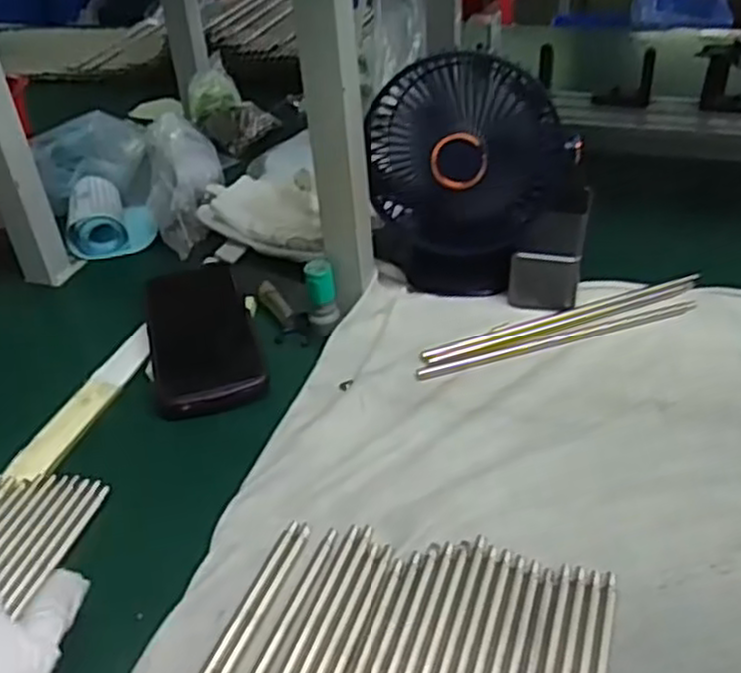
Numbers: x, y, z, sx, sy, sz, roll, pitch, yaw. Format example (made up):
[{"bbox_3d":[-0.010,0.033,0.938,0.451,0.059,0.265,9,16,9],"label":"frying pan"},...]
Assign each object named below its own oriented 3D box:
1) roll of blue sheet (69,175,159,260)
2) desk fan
[{"bbox_3d":[-0.252,-0.119,0.751,0.083,0.044,0.095,-11,37,-9],"label":"roll of blue sheet"},{"bbox_3d":[0.074,-0.118,0.589,0.155,0.178,0.058,5,39,12],"label":"desk fan"}]

